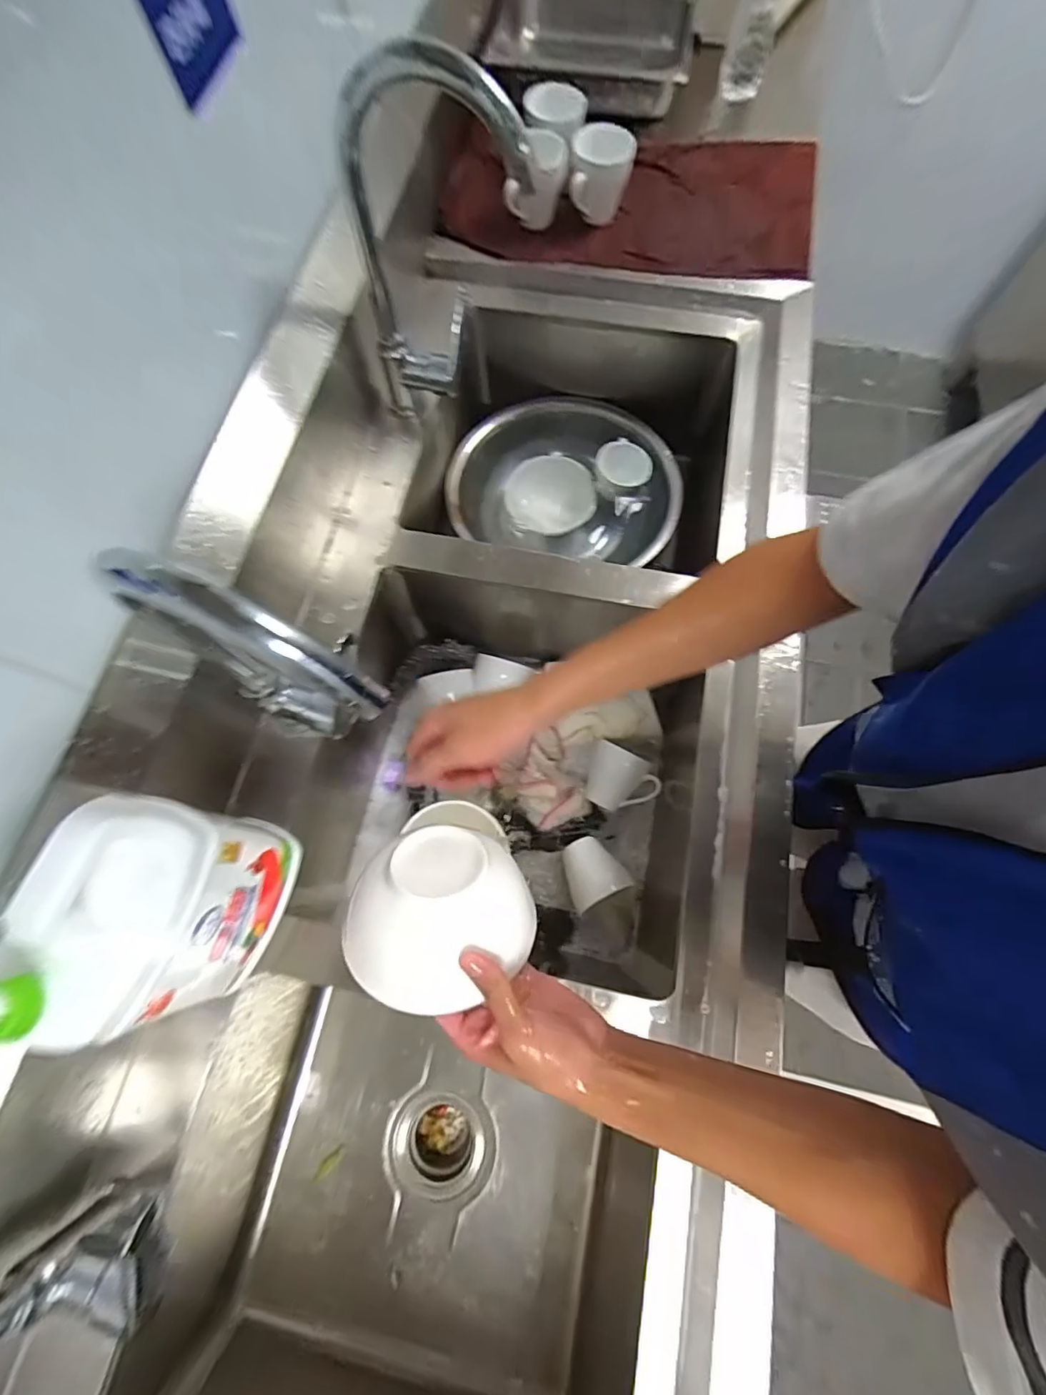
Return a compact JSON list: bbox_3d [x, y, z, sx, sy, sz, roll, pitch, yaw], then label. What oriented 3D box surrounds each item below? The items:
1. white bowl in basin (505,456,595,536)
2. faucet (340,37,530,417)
[{"bbox_3d":[0.043,-0.326,0.843,0.139,0.052,0.131,-1,71,2],"label":"white bowl in basin"},{"bbox_3d":[-0.081,-0.431,0.532,0.176,0.329,0.063,20,73,8],"label":"faucet"}]

